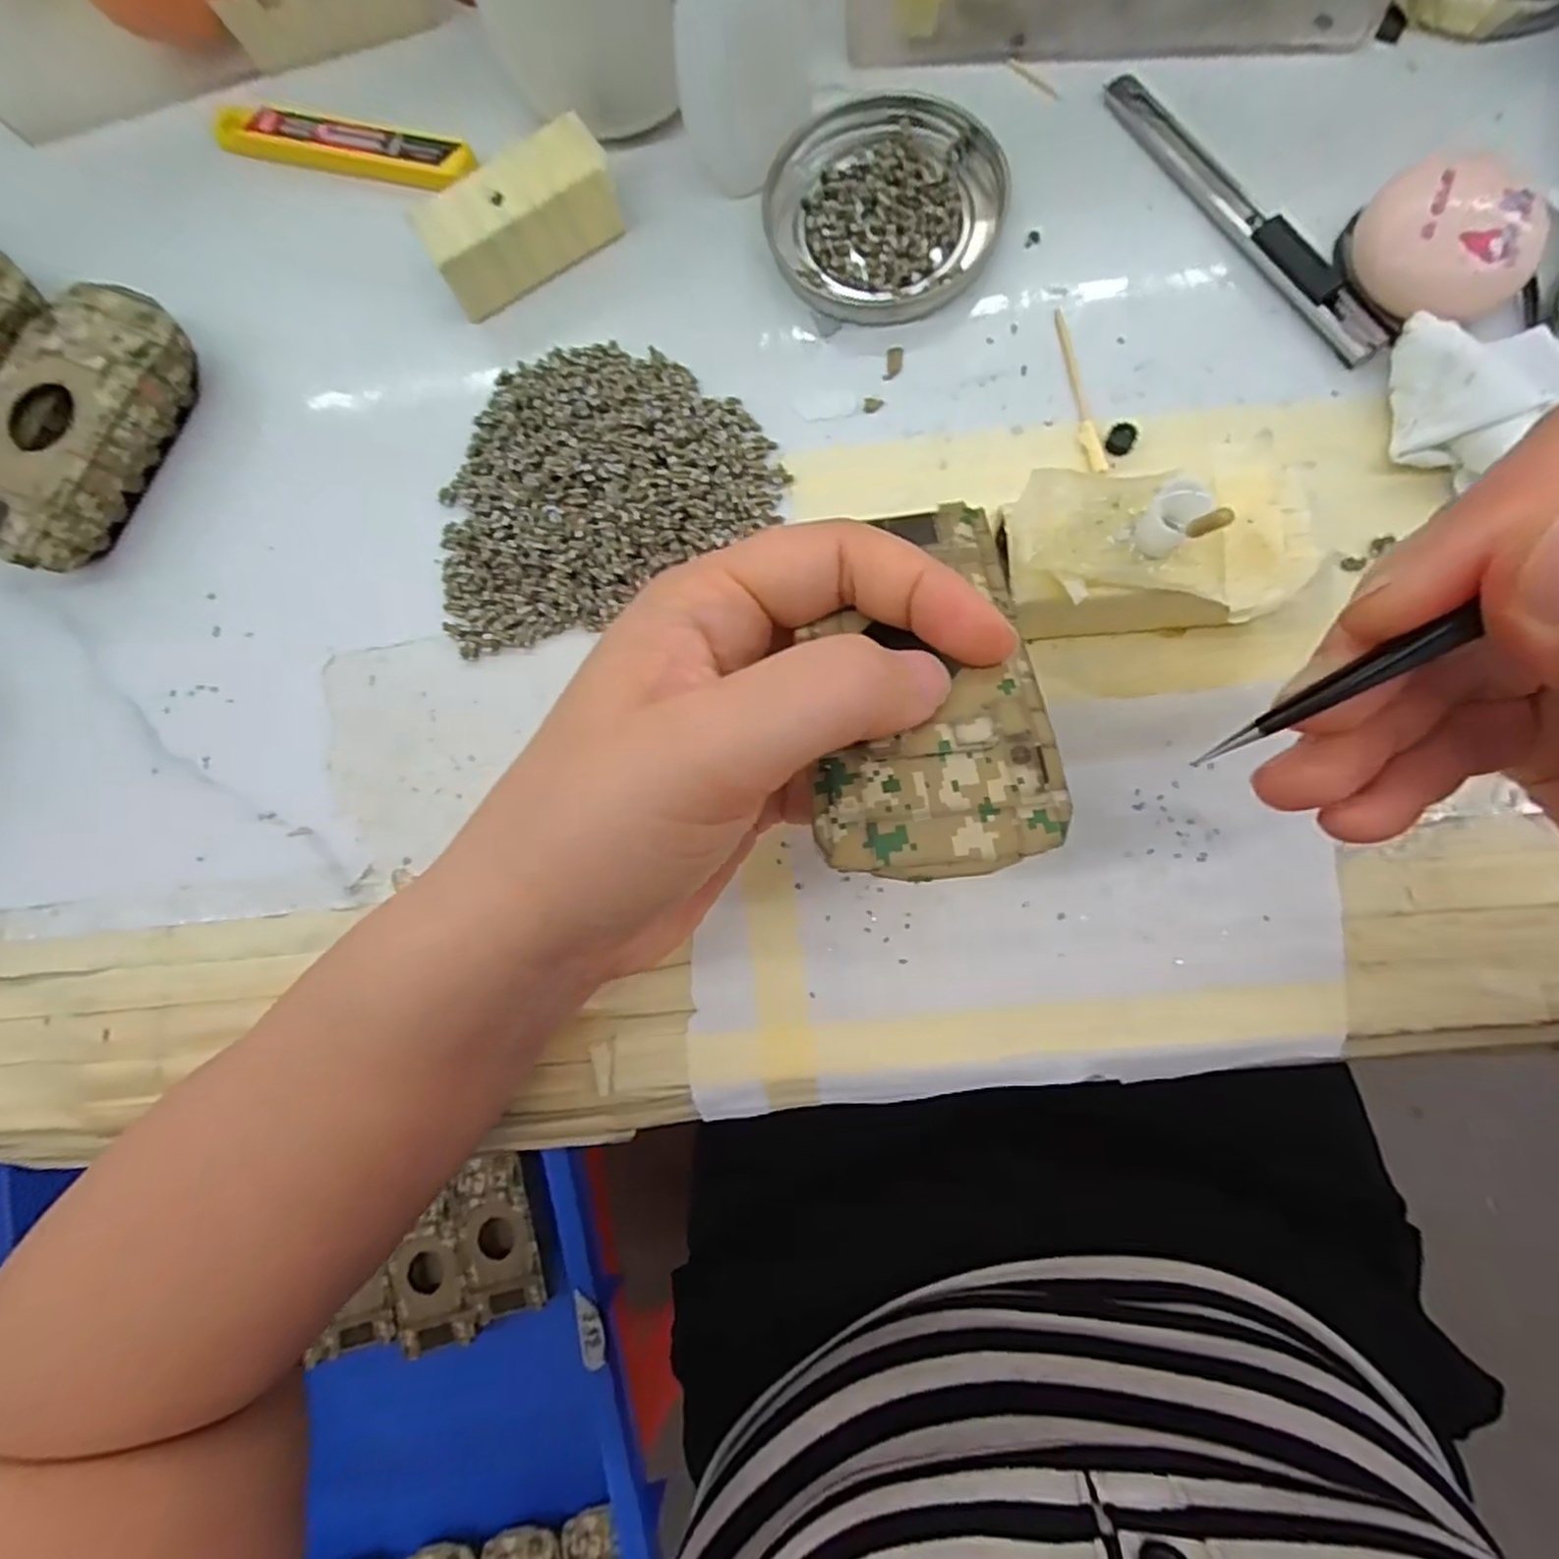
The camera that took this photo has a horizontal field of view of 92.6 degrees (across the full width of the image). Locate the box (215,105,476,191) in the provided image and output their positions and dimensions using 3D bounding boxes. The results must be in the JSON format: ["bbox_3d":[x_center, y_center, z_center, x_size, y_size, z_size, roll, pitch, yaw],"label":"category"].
[{"bbox_3d":[-0.161,-0.231,0.271,0.100,0.004,0.020,16,84,7],"label":"box"}]

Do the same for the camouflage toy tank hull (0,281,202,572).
[{"bbox_3d":[-0.240,-0.120,0.256,0.051,0.028,0.095,24,85,8],"label":"camouflage toy tank hull"}]

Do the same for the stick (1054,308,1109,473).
[{"bbox_3d":[0.096,-0.126,0.240,0.006,0.004,0.059,-10,81,4],"label":"stick"}]

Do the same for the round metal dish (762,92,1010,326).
[{"bbox_3d":[0.035,-0.193,0.252,0.077,0.008,0.077,-1,82,5],"label":"round metal dish"}]

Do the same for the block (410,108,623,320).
[{"bbox_3d":[-0.086,-0.188,0.249,0.064,0.023,0.029,-31,81,1],"label":"block"}]

